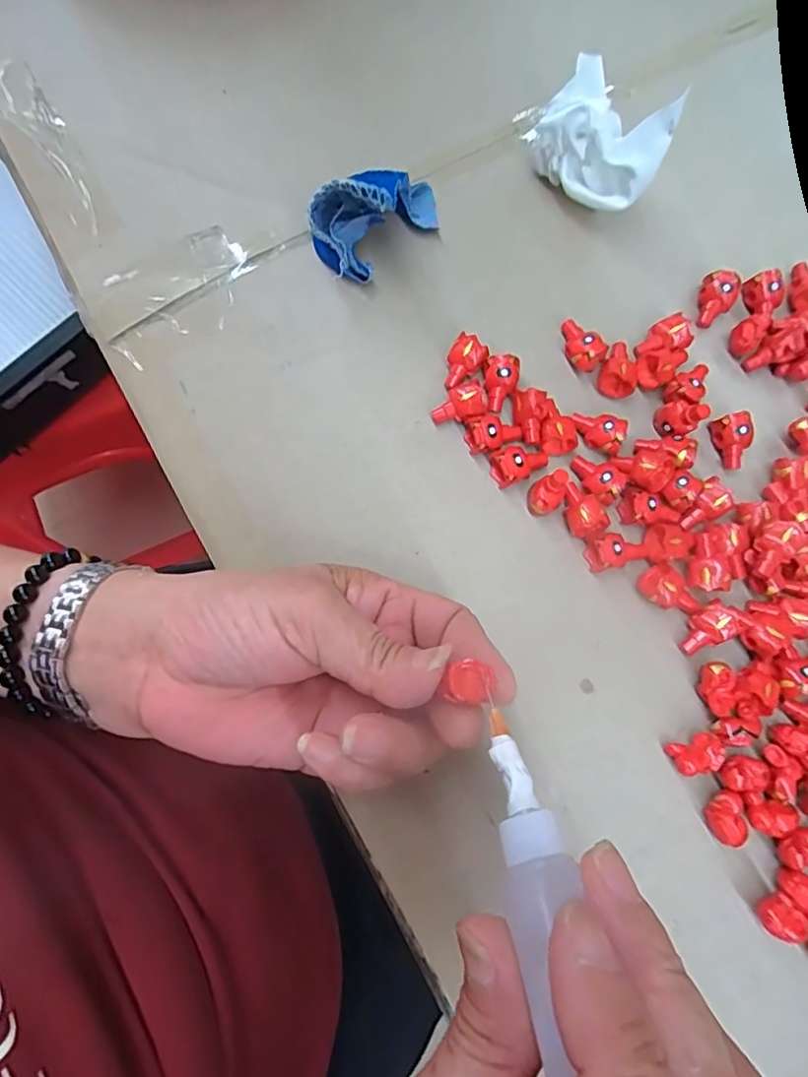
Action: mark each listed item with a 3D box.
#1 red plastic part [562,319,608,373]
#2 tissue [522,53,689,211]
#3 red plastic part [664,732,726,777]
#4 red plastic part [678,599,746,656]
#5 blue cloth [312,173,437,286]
[{"bbox_3d":[0.082,-0.091,0.266,0.013,0.012,0.025,-39,81,-7],"label":"red plastic part"},{"bbox_3d":[0.094,-0.188,0.270,0.058,0.052,0.045,32,80,6],"label":"tissue"},{"bbox_3d":[0.120,0.089,0.234,0.019,0.014,0.013,-21,79,-4],"label":"red plastic part"},{"bbox_3d":[0.130,0.038,0.244,0.026,0.012,0.016,-26,80,-5],"label":"red plastic part"},{"bbox_3d":[-0.009,-0.154,0.262,0.066,0.046,0.029,-39,81,-7],"label":"blue cloth"}]

